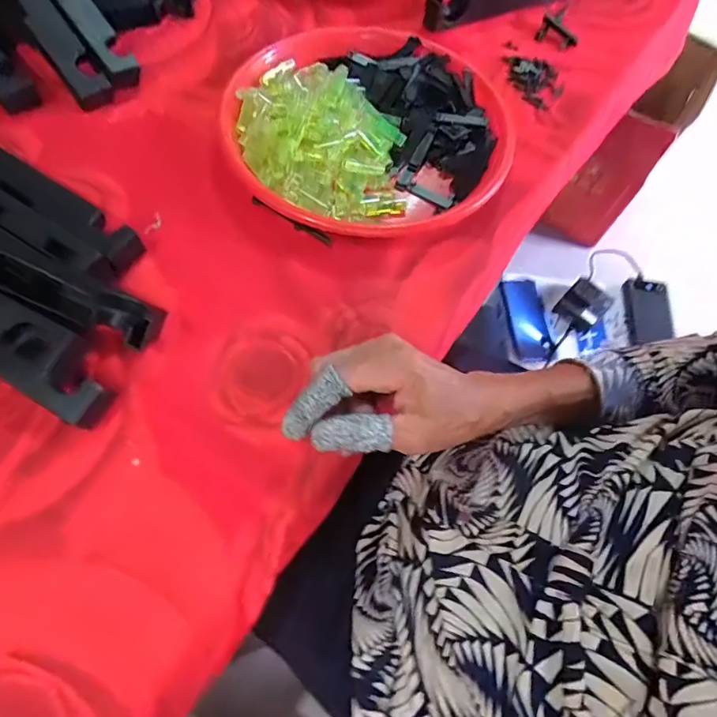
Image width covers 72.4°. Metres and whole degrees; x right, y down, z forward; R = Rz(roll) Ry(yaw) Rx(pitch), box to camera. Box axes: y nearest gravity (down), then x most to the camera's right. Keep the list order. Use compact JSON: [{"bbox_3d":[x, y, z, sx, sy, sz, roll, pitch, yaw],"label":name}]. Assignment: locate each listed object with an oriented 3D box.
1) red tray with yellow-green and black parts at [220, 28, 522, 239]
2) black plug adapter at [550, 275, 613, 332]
[{"bbox_3d":[0.004,-0.215,0.437,0.245,0.036,0.250,-27,69,-17],"label":"red tray with yellow-green and black parts"},{"bbox_3d":[0.396,-0.098,0.855,0.072,0.033,0.082,41,67,14],"label":"black plug adapter"}]

